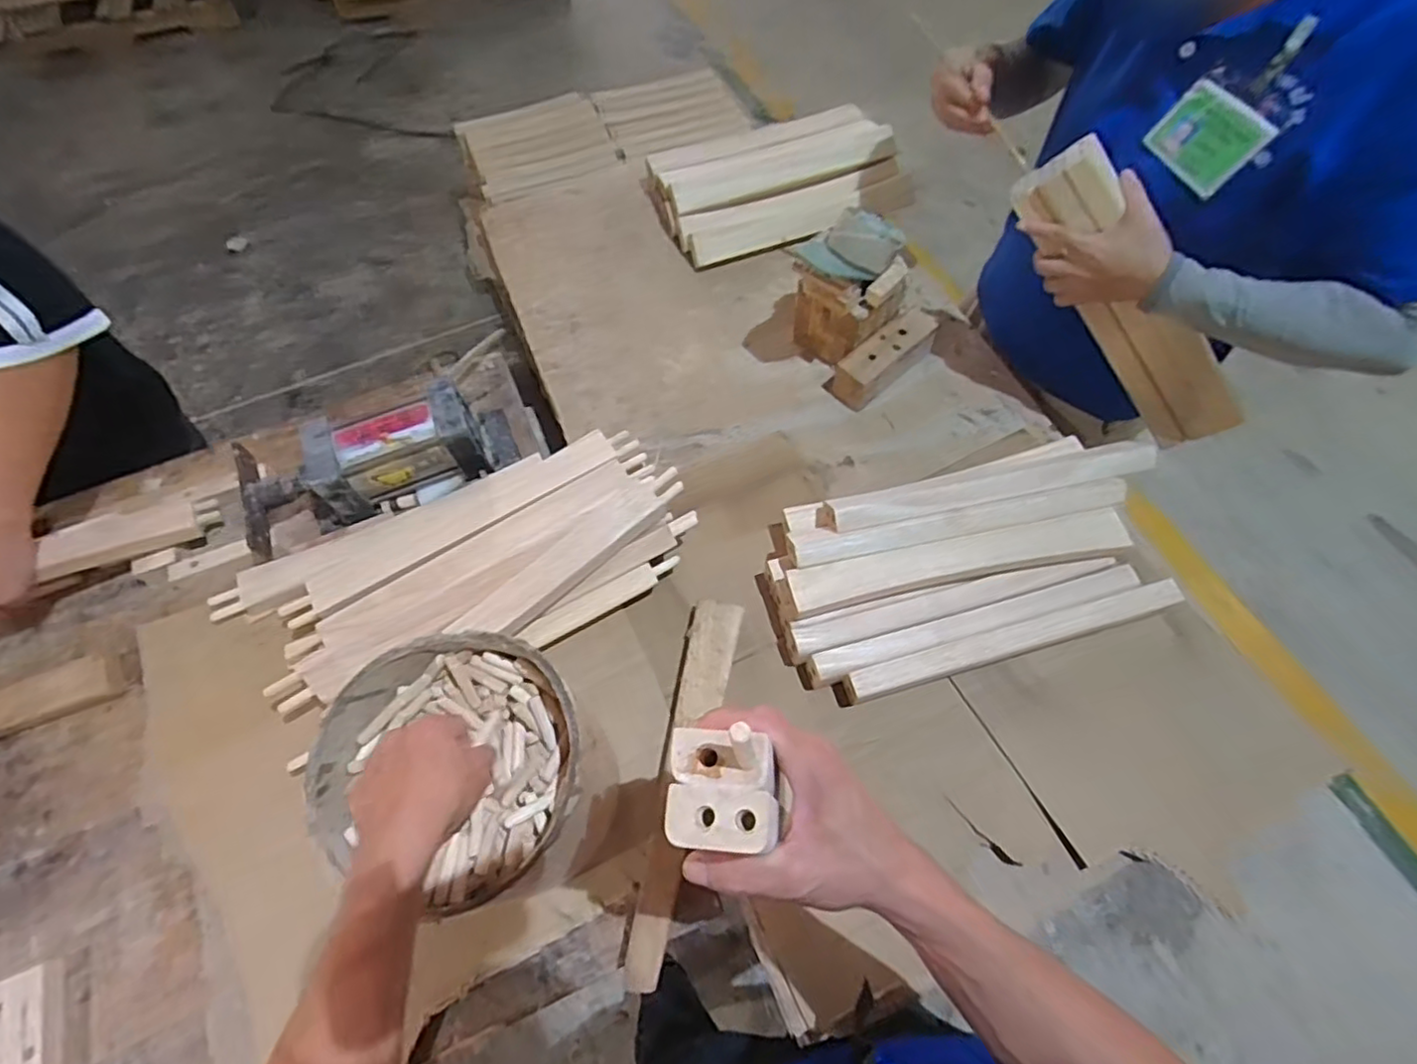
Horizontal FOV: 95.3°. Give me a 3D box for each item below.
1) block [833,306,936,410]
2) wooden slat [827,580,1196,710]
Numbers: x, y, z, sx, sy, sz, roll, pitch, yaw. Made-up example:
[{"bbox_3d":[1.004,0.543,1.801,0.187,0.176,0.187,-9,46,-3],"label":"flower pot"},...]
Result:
[{"bbox_3d":[0.240,-0.237,0.871,0.161,0.061,0.058,-39,70,-15],"label":"block"},{"bbox_3d":[0.322,0.119,0.693,0.375,0.040,0.030,-15,65,-5],"label":"wooden slat"}]

